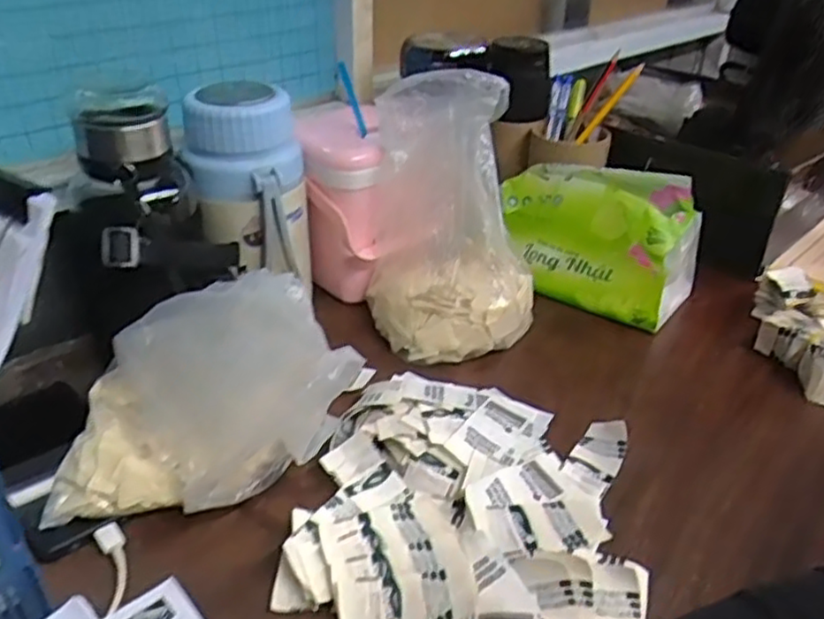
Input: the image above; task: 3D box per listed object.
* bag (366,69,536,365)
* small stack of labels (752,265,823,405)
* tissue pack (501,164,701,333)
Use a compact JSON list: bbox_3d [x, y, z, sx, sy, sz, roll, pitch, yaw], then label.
[{"bbox_3d":[0.036,-0.075,0.588,0.138,0.200,0.125,-2,33,-5],"label":"bag"},{"bbox_3d":[0.356,0.022,0.629,0.091,0.050,0.151,14,34,18],"label":"small stack of labels"},{"bbox_3d":[0.172,-0.072,0.682,0.185,0.117,0.093,23,38,30],"label":"tissue pack"}]

